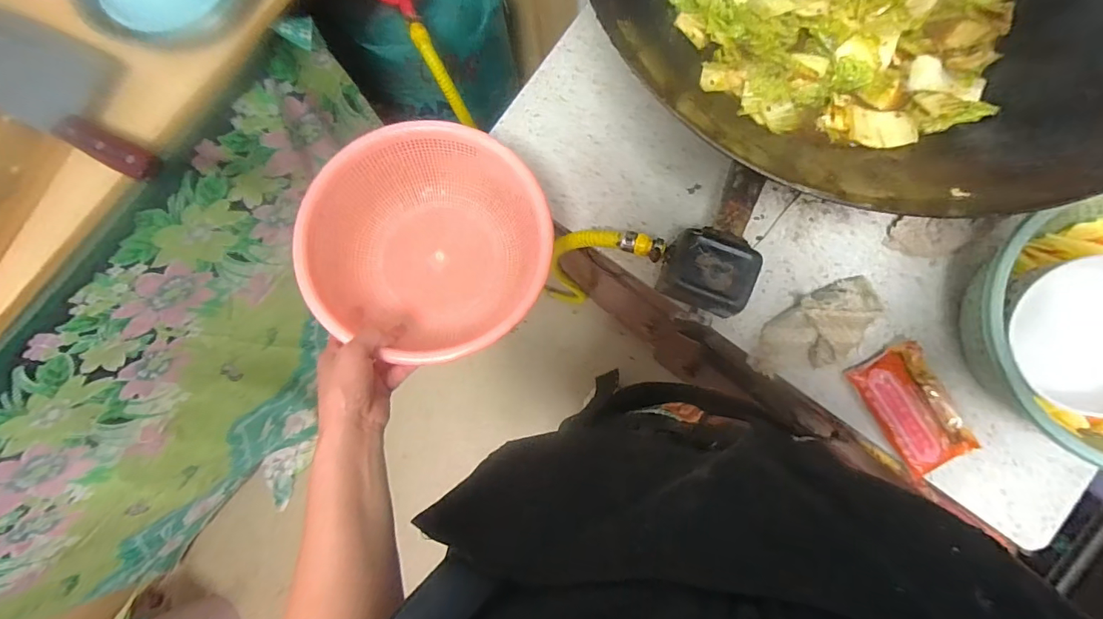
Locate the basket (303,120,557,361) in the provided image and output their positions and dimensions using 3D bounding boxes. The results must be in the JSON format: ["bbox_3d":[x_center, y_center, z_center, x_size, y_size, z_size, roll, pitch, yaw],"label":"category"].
[{"bbox_3d":[-0.122,-0.064,0.503,0.236,0.099,0.225,-1,83,4],"label":"basket"}]

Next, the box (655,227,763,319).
[{"bbox_3d":[0.174,-0.042,0.546,0.095,0.077,0.081,24,86,7],"label":"box"}]

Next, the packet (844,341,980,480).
[{"bbox_3d":[0.409,0.111,0.539,0.079,0.033,0.132,-28,82,1],"label":"packet"}]

